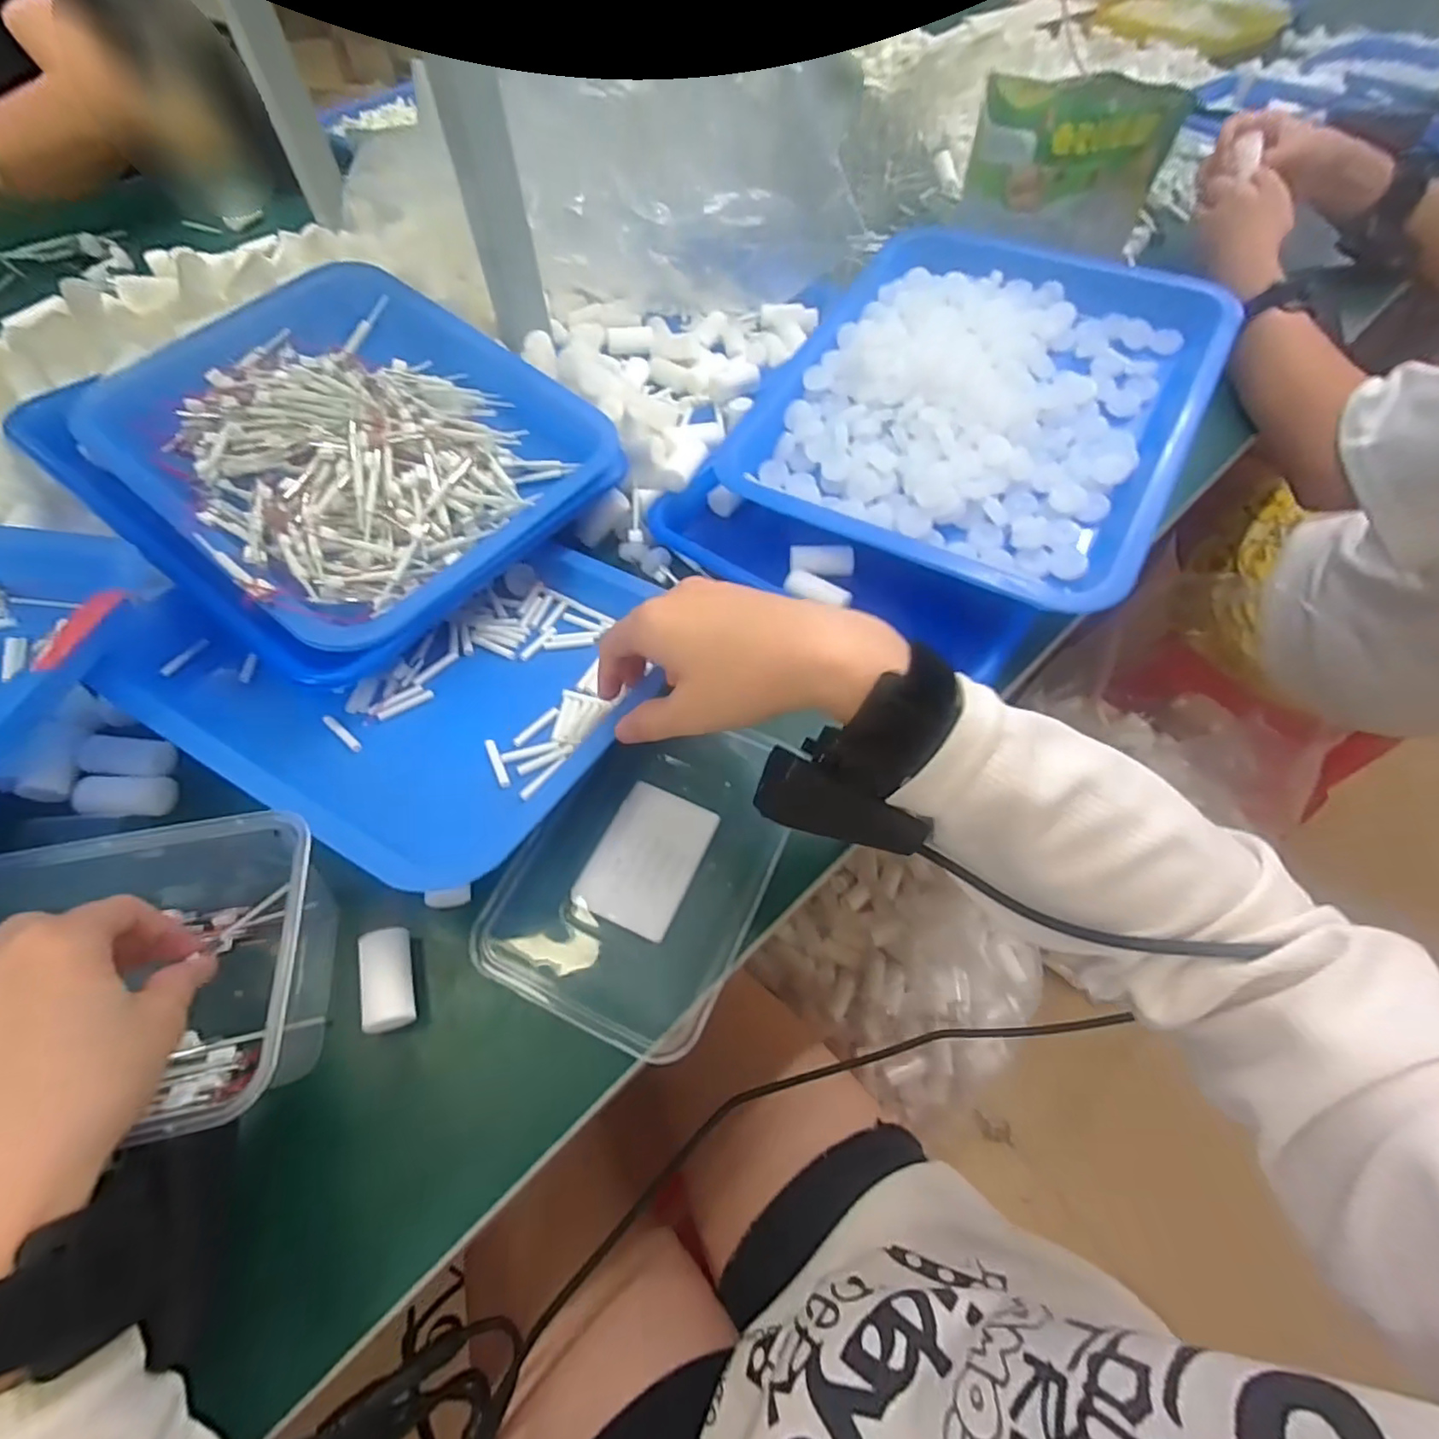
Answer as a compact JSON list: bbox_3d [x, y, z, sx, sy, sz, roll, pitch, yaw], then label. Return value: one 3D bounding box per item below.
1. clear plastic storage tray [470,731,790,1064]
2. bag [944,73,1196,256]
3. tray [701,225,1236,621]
[{"bbox_3d":[-0.036,0.073,0.321,0.117,0.014,0.157,22,60,13],"label":"clear plastic storage tray"},{"bbox_3d":[0.278,-0.441,0.500,0.152,0.102,0.022,8,57,-4],"label":"bag"},{"bbox_3d":[0.190,-0.236,0.446,0.262,0.054,0.338,28,62,16],"label":"tray"}]

